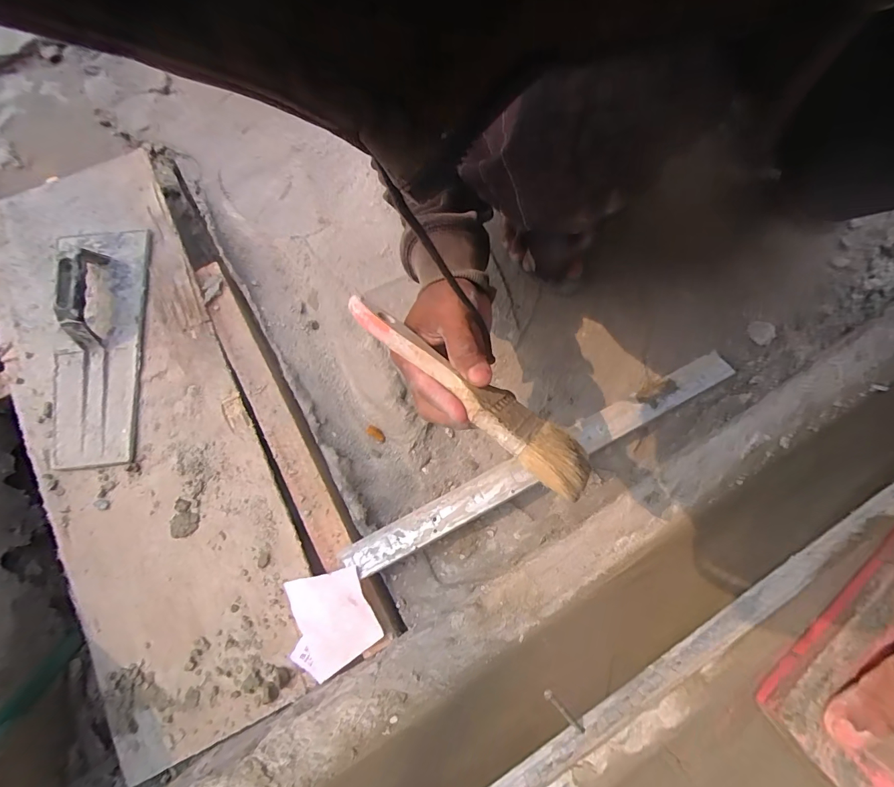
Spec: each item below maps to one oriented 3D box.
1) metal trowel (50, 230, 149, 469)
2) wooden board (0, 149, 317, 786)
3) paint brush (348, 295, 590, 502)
[{"bbox_3d":[-0.425,-0.068,0.489,0.115,0.060,0.301,-9,76,-1],"label":"metal trowel"},{"bbox_3d":[-0.393,0.021,0.508,0.261,0.033,0.750,-25,77,-5],"label":"wooden board"},{"bbox_3d":[0.010,-0.005,0.277,0.192,0.025,0.035,38,80,17],"label":"paint brush"}]

